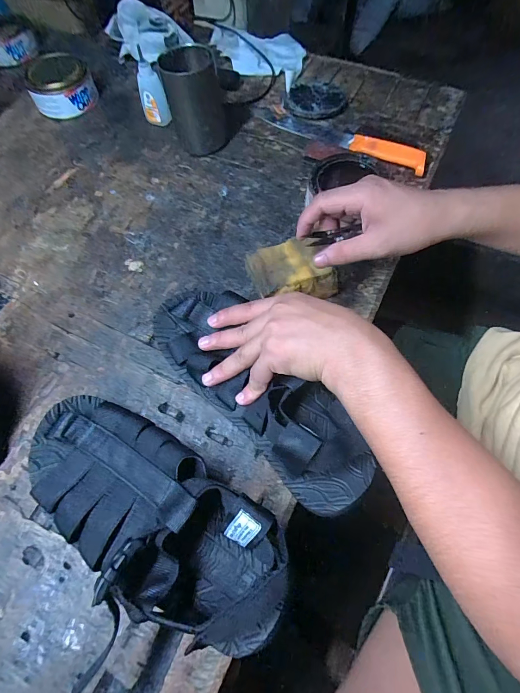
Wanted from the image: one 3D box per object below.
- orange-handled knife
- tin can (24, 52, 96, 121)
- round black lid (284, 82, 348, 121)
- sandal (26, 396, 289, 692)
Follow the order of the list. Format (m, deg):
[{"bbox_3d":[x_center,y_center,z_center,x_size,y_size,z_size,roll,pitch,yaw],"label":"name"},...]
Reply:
[{"bbox_3d":[0.130,-0.322,0.530,0.254,0.016,0.040,23,69,10],"label":"orange-handled knife"},{"bbox_3d":[-0.320,-0.424,0.552,0.098,0.057,0.109,-23,68,-9],"label":"tin can"},{"bbox_3d":[0.089,-0.394,0.550,0.098,0.016,0.079,-14,67,-5],"label":"round black lid"},{"bbox_3d":[-0.095,0.135,0.290,0.246,0.078,0.103,33,71,14],"label":"sandal"}]

